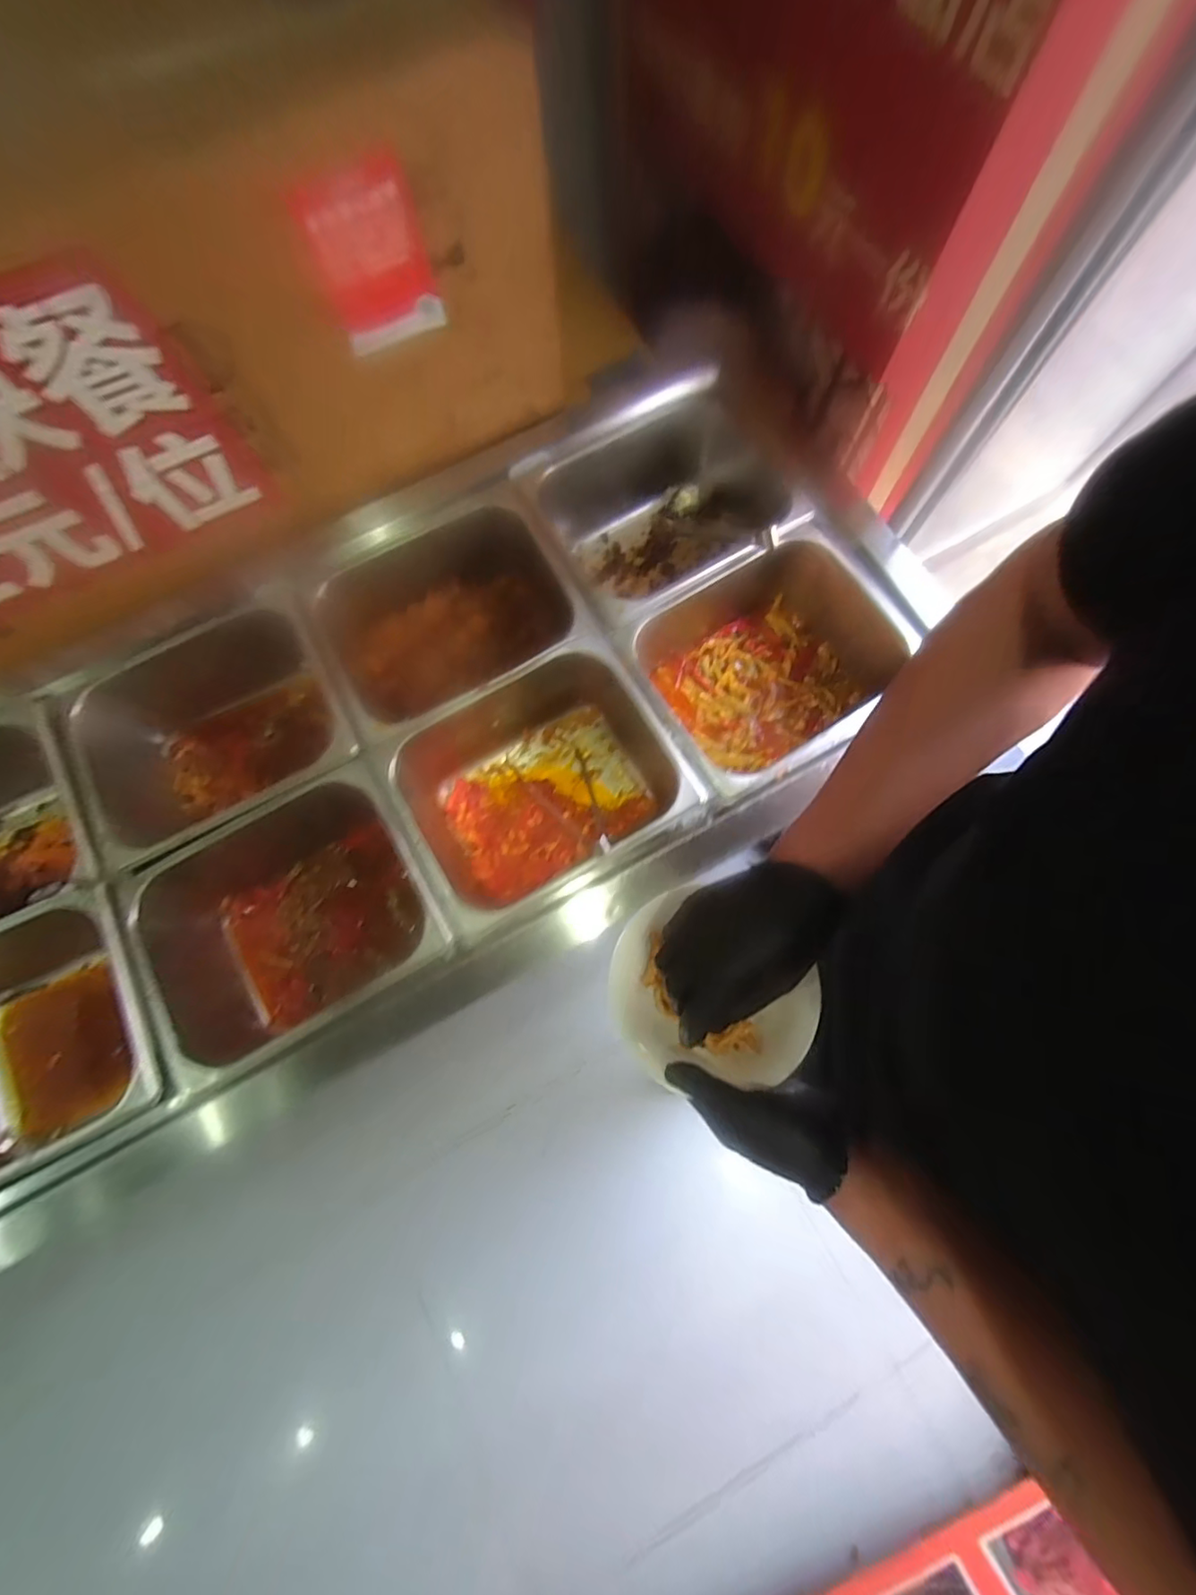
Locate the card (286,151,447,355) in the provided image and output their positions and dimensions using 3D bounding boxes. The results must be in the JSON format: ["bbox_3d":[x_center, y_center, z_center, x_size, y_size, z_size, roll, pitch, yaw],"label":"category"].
[{"bbox_3d":[-0.223,-0.527,0.571,0.108,0.161,0.008,-16,83,0],"label":"card"}]

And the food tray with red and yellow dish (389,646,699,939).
[{"bbox_3d":[-0.074,-0.009,0.781,0.331,0.169,0.269,-28,78,-5],"label":"food tray with red and yellow dish"}]

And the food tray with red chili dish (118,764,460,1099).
[{"bbox_3d":[-0.381,0.154,0.736,0.356,0.159,0.290,-27,78,-5],"label":"food tray with red chili dish"}]

